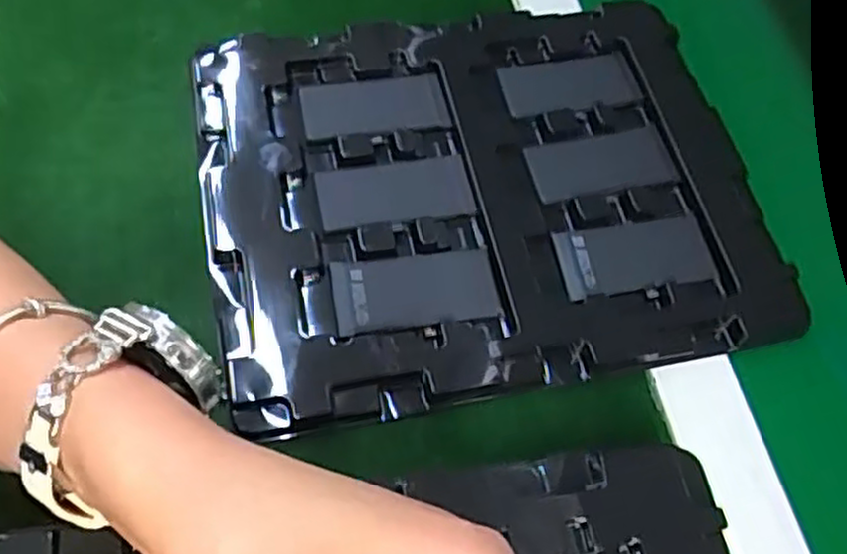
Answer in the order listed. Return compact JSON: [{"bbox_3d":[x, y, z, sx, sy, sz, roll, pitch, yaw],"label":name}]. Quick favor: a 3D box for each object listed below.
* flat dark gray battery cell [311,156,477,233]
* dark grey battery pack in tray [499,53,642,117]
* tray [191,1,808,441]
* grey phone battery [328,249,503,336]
[{"bbox_3d":[-0.014,-0.042,0.368,0.075,0.005,0.037,-10,64,-9],"label":"flat dark gray battery cell"},{"bbox_3d":[0.082,-0.108,0.407,0.078,0.004,0.038,-11,64,-9],"label":"dark grey battery pack in tray"},{"bbox_3d":[0.031,-0.049,0.370,0.271,0.016,0.215,-10,64,-9],"label":"tray"},{"bbox_3d":[-0.004,0.006,0.344,0.076,0.004,0.036,-7,64,-8],"label":"grey phone battery"}]

